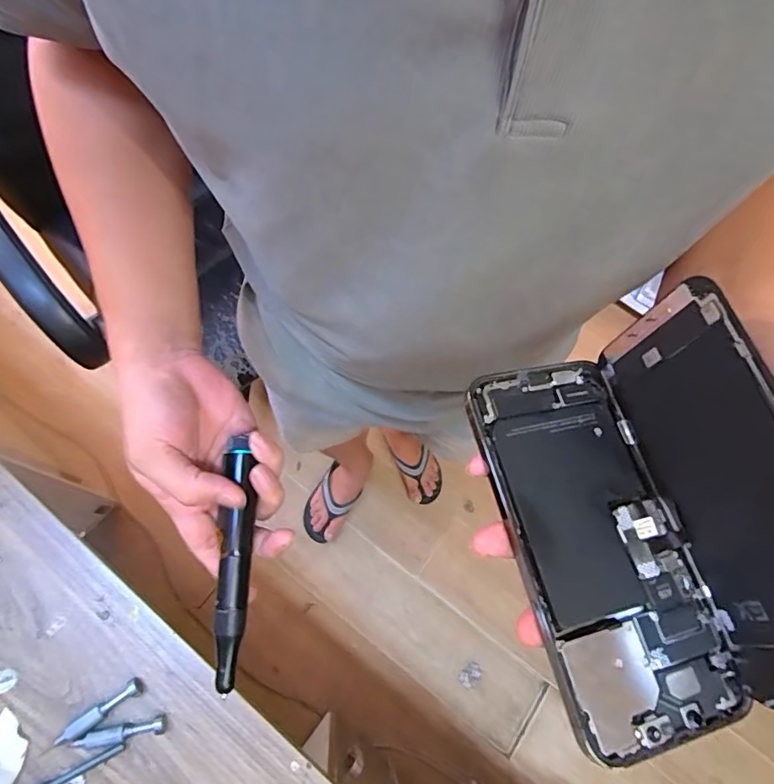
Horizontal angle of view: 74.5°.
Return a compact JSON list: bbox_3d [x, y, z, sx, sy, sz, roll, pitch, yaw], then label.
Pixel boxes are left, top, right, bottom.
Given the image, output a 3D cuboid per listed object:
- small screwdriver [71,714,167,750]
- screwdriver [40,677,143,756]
[{"bbox_3d":[-0.266,0.341,0.510,0.088,0.014,0.016,-10,71,-5],"label":"small screwdriver"},{"bbox_3d":[-0.297,0.327,0.513,0.099,0.010,0.017,-32,75,-12],"label":"screwdriver"}]

